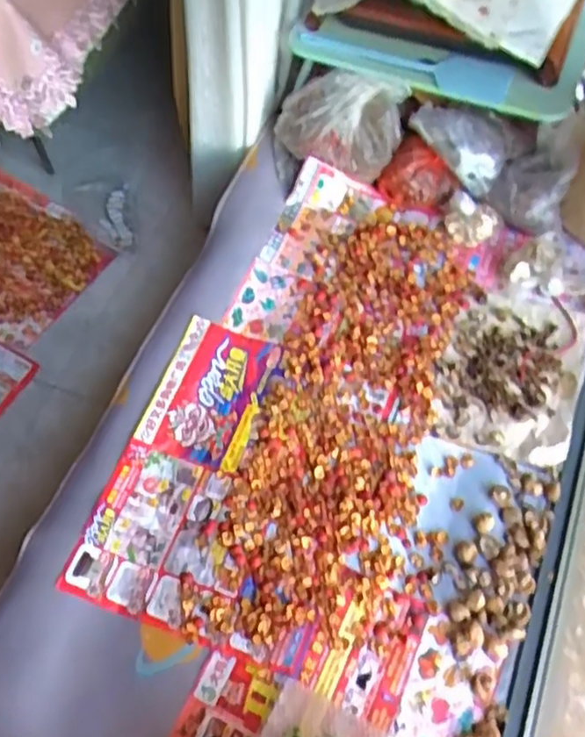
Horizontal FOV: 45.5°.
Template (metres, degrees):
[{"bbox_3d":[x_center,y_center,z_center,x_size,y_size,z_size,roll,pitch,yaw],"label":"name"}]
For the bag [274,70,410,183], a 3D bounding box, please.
[{"bbox_3d":[0.095,-0.489,1.391,0.255,0.155,0.124,0,61,0],"label":"bag"}]

